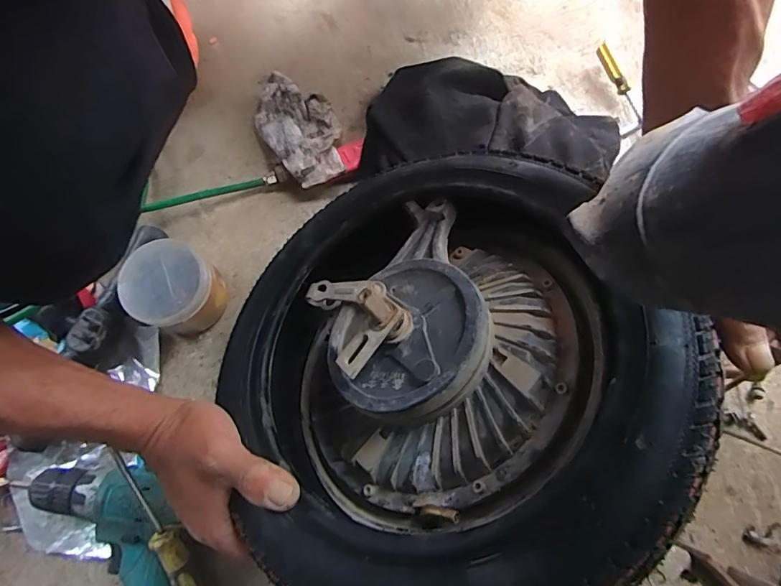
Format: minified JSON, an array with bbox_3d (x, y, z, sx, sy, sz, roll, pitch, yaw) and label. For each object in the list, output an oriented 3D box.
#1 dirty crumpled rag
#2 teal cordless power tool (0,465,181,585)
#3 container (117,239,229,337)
[{"bbox_3d":[-0.107,-0.196,0.549,0.087,0.037,0.173,-24,75,-8],"label":"dirty crumpled rag"},{"bbox_3d":[-0.234,0.245,0.423,0.128,0.057,0.252,-32,81,-8],"label":"teal cordless power tool"},{"bbox_3d":[-0.217,-0.003,0.476,0.079,0.070,0.082,0,78,-1],"label":"container"}]

